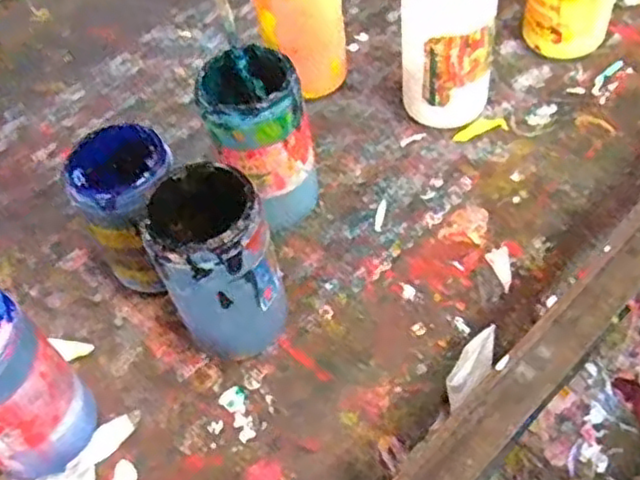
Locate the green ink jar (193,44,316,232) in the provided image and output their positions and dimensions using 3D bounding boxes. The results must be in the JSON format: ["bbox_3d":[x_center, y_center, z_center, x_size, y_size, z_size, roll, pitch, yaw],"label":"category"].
[{"bbox_3d":[-0.056,-0.089,0.660,0.090,0.170,0.082,-4,53,5],"label":"green ink jar"}]

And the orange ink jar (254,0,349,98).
[{"bbox_3d":[-0.020,-0.250,0.781,0.096,0.171,0.098,-6,53,3],"label":"orange ink jar"}]

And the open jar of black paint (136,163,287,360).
[{"bbox_3d":[-0.081,0.021,0.585,0.092,0.169,0.099,-4,53,5],"label":"open jar of black paint"}]

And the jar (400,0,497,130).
[{"bbox_3d":[0.136,-0.205,0.731,0.101,0.160,0.100,2,54,9],"label":"jar"}]

